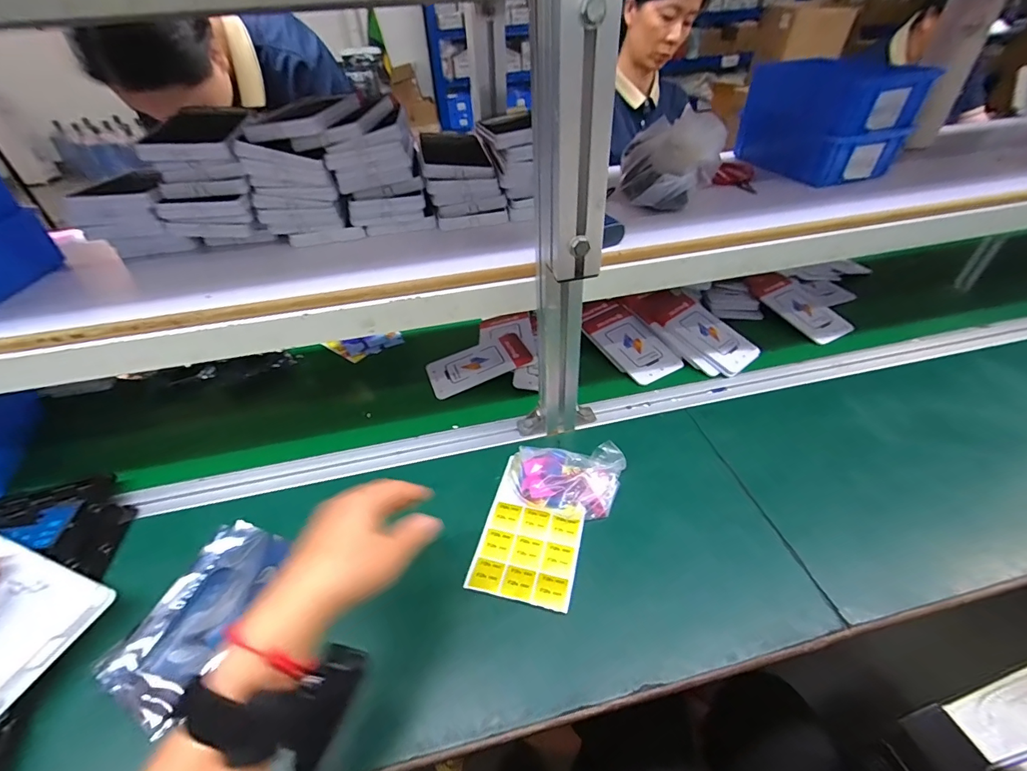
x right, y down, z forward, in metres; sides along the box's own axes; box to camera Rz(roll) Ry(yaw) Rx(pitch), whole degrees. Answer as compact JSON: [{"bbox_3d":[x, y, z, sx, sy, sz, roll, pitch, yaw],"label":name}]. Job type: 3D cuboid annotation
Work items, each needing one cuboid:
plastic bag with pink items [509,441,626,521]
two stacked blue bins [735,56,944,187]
[{"bbox_3d":[0.061,0.112,0.510,0.135,0.027,0.086,5,42,8],"label":"plastic bag with pink items"},{"bbox_3d":[0.449,-0.390,0.632,0.116,0.121,0.198,-16,43,-15],"label":"two stacked blue bins"}]

